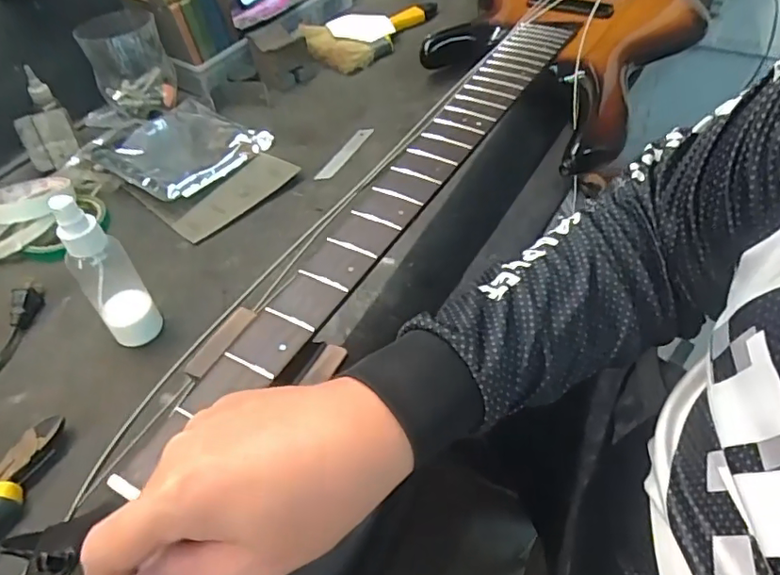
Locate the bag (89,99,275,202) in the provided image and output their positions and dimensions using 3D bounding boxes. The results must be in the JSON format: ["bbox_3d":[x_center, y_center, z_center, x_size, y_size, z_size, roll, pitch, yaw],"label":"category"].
[{"bbox_3d":[-0.255,-0.169,0.637,0.202,0.026,0.150,27,54,28],"label":"bag"}]

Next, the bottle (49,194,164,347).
[{"bbox_3d":[-0.215,-0.010,0.420,0.040,0.136,0.036,-31,51,-22],"label":"bottle"}]

